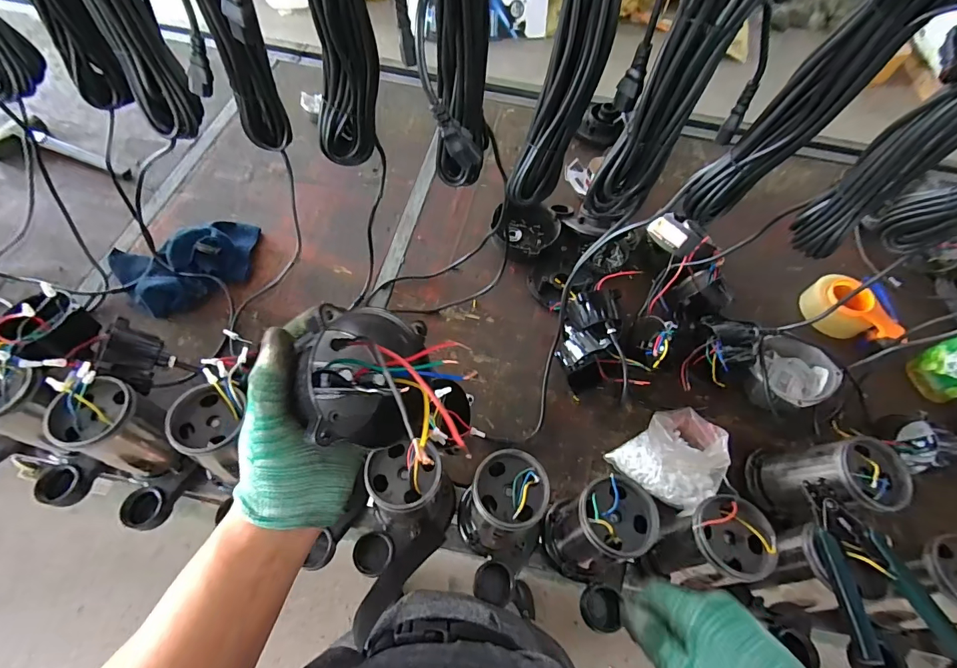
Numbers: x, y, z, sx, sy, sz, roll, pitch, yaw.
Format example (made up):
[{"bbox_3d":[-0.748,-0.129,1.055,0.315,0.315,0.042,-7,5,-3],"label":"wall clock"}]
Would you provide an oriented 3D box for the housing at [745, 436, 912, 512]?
[{"bbox_3d":[0.480,0.204,0.606,0.100,0.166,0.099,2,62,-3],"label":"housing"}]

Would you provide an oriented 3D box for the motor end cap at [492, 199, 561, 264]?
[{"bbox_3d":[0.099,-0.228,0.916,0.138,0.043,0.144,2,62,-3],"label":"motor end cap"}]

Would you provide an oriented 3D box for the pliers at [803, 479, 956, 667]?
[{"bbox_3d":[0.434,0.265,0.465,0.121,0.034,0.204,0,62,-4],"label":"pliers"}]

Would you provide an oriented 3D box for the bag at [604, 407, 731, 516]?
[{"bbox_3d":[0.314,0.186,0.657,0.144,0.108,0.127,-34,69,-20],"label":"bag"}]

